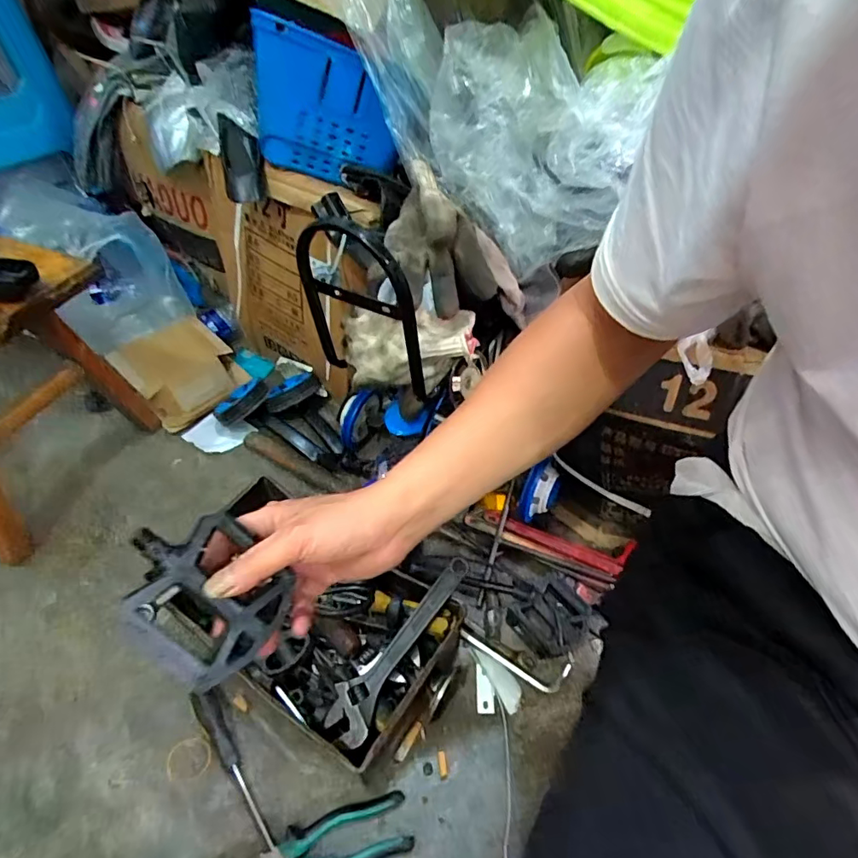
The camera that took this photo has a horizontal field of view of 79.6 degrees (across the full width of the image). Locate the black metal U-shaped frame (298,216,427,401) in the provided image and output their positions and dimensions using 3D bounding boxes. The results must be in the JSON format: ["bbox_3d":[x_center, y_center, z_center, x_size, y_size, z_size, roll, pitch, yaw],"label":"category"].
[{"bbox_3d":[-0.063,-0.115,0.505,0.127,0.192,0.034,21,49,17],"label":"black metal U-shaped frame"}]

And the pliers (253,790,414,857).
[{"bbox_3d":[-0.114,0.445,0.548,0.184,0.018,0.056,-11,50,-12],"label":"pliers"}]

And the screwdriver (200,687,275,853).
[{"bbox_3d":[-0.226,0.387,0.593,0.021,0.022,0.184,-26,55,-23],"label":"screwdriver"}]

